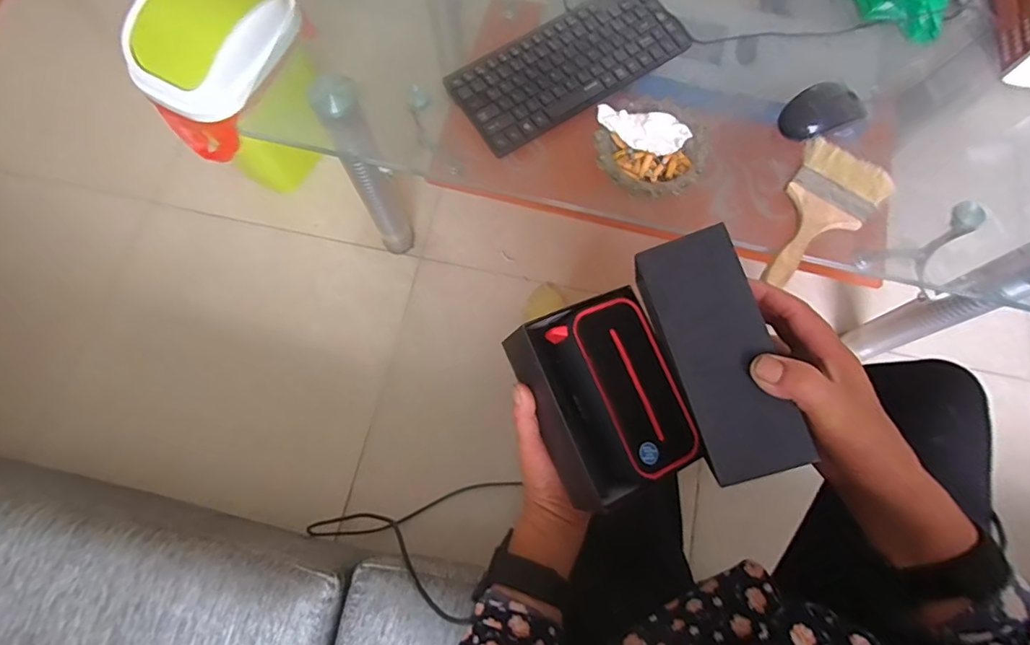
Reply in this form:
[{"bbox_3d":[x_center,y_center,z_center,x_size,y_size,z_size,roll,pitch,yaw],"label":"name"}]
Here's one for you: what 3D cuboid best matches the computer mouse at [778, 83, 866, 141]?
[{"bbox_3d":[0.371,-0.259,0.618,0.085,0.033,0.062,-26,75,-8],"label":"computer mouse"}]

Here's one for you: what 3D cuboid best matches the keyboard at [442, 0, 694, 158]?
[{"bbox_3d":[0.068,-0.327,0.637,0.297,0.018,0.126,-33,76,-9],"label":"keyboard"}]

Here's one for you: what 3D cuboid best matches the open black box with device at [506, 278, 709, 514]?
[{"bbox_3d":[0.070,0.057,0.406,0.106,0.056,0.151,-24,74,-7],"label":"open black box with device"}]

